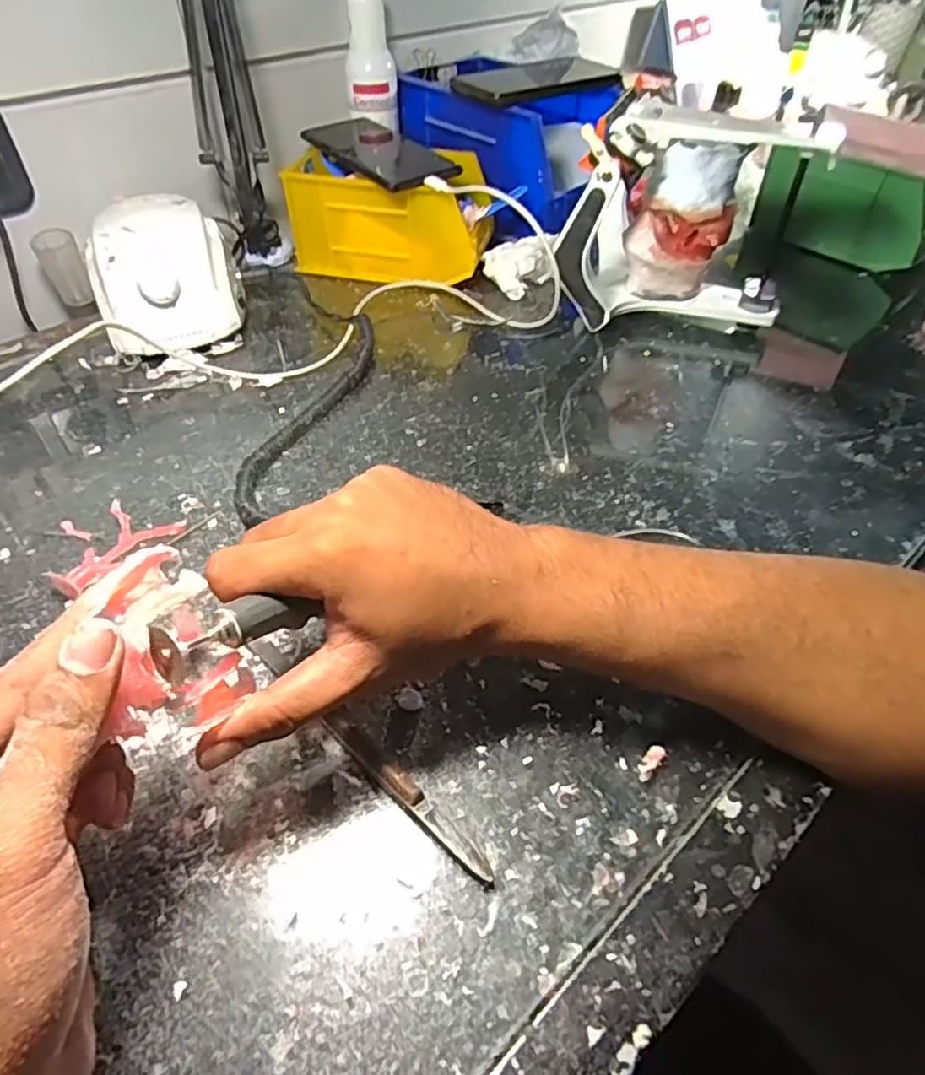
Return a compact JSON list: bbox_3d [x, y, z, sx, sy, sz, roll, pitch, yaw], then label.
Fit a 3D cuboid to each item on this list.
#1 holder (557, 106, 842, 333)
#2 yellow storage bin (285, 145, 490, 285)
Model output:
[{"bbox_3d":[0.172,-0.234,0.513,0.168,0.148,0.127,17,49,13],"label":"holder"},{"bbox_3d":[-0.062,-0.297,0.610,0.169,0.087,0.108,14,49,11],"label":"yellow storage bin"}]

